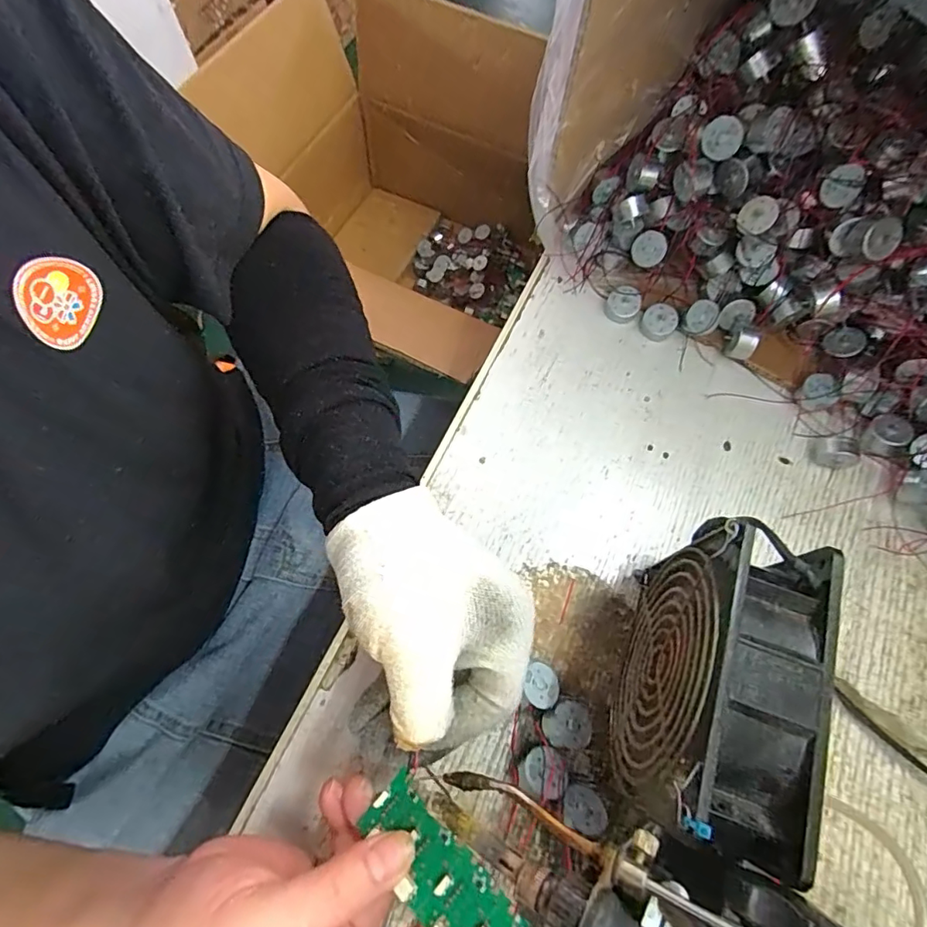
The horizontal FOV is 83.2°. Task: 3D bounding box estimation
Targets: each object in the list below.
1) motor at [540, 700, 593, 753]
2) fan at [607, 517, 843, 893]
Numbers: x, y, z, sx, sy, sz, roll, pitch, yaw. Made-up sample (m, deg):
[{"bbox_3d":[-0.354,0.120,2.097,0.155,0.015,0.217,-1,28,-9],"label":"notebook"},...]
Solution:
[{"bbox_3d":[0.055,0.142,0.283,0.026,0.016,0.024,1,68,-2],"label":"motor"},{"bbox_3d":[0.108,0.101,0.244,0.051,0.119,0.117,22,70,8],"label":"fan"}]

